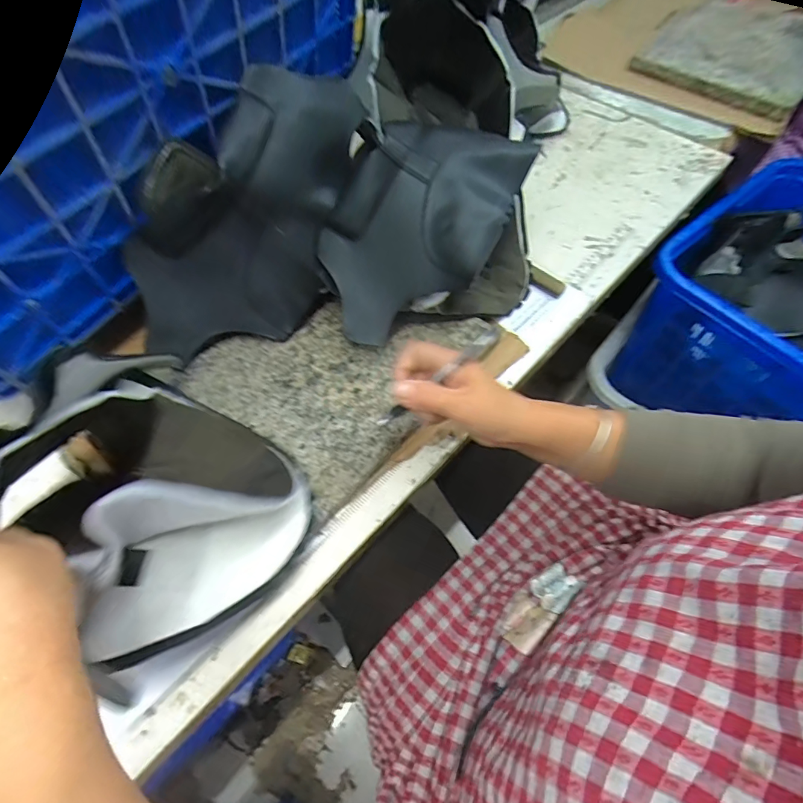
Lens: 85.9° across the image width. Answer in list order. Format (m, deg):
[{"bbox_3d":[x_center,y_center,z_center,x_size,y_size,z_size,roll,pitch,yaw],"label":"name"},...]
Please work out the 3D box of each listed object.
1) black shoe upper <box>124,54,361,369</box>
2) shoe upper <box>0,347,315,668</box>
[{"bbox_3d":[-0.157,-0.198,0.474,0.162,0.183,0.315,20,62,12],"label":"black shoe upper"},{"bbox_3d":[-0.197,0.046,0.349,0.180,0.151,0.240,-23,62,-13],"label":"shoe upper"}]

